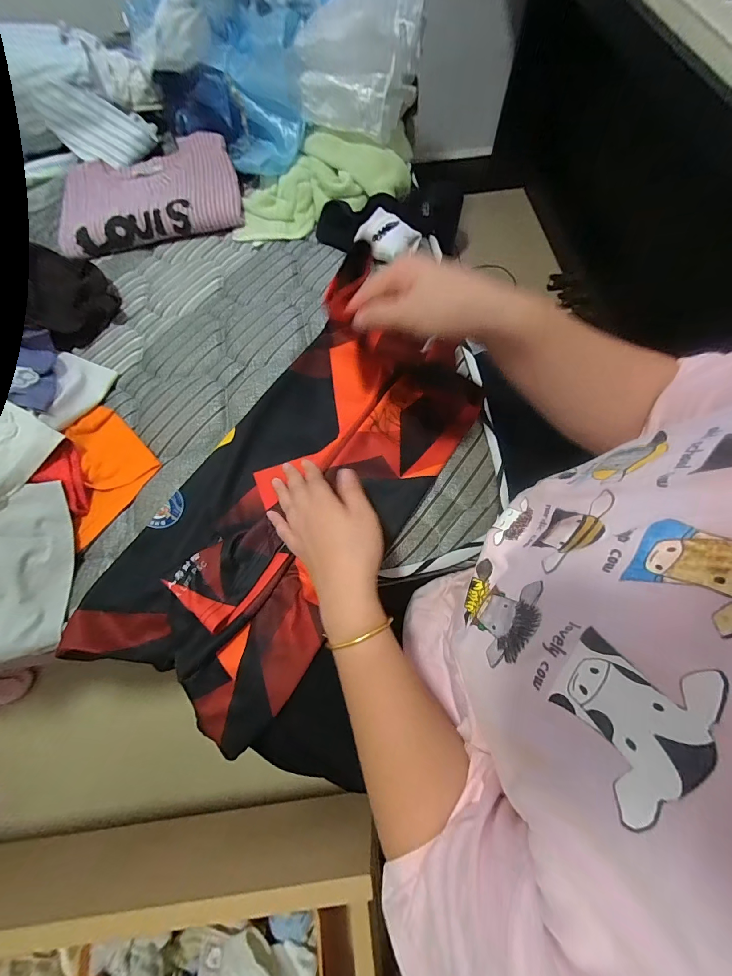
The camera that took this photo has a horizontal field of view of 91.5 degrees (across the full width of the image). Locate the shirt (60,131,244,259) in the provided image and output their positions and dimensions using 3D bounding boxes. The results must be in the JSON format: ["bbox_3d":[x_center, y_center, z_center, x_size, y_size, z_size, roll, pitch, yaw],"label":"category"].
[{"bbox_3d":[-0.377,-0.521,0.621,0.303,0.038,0.233,-12,69,-3],"label":"shirt"}]

